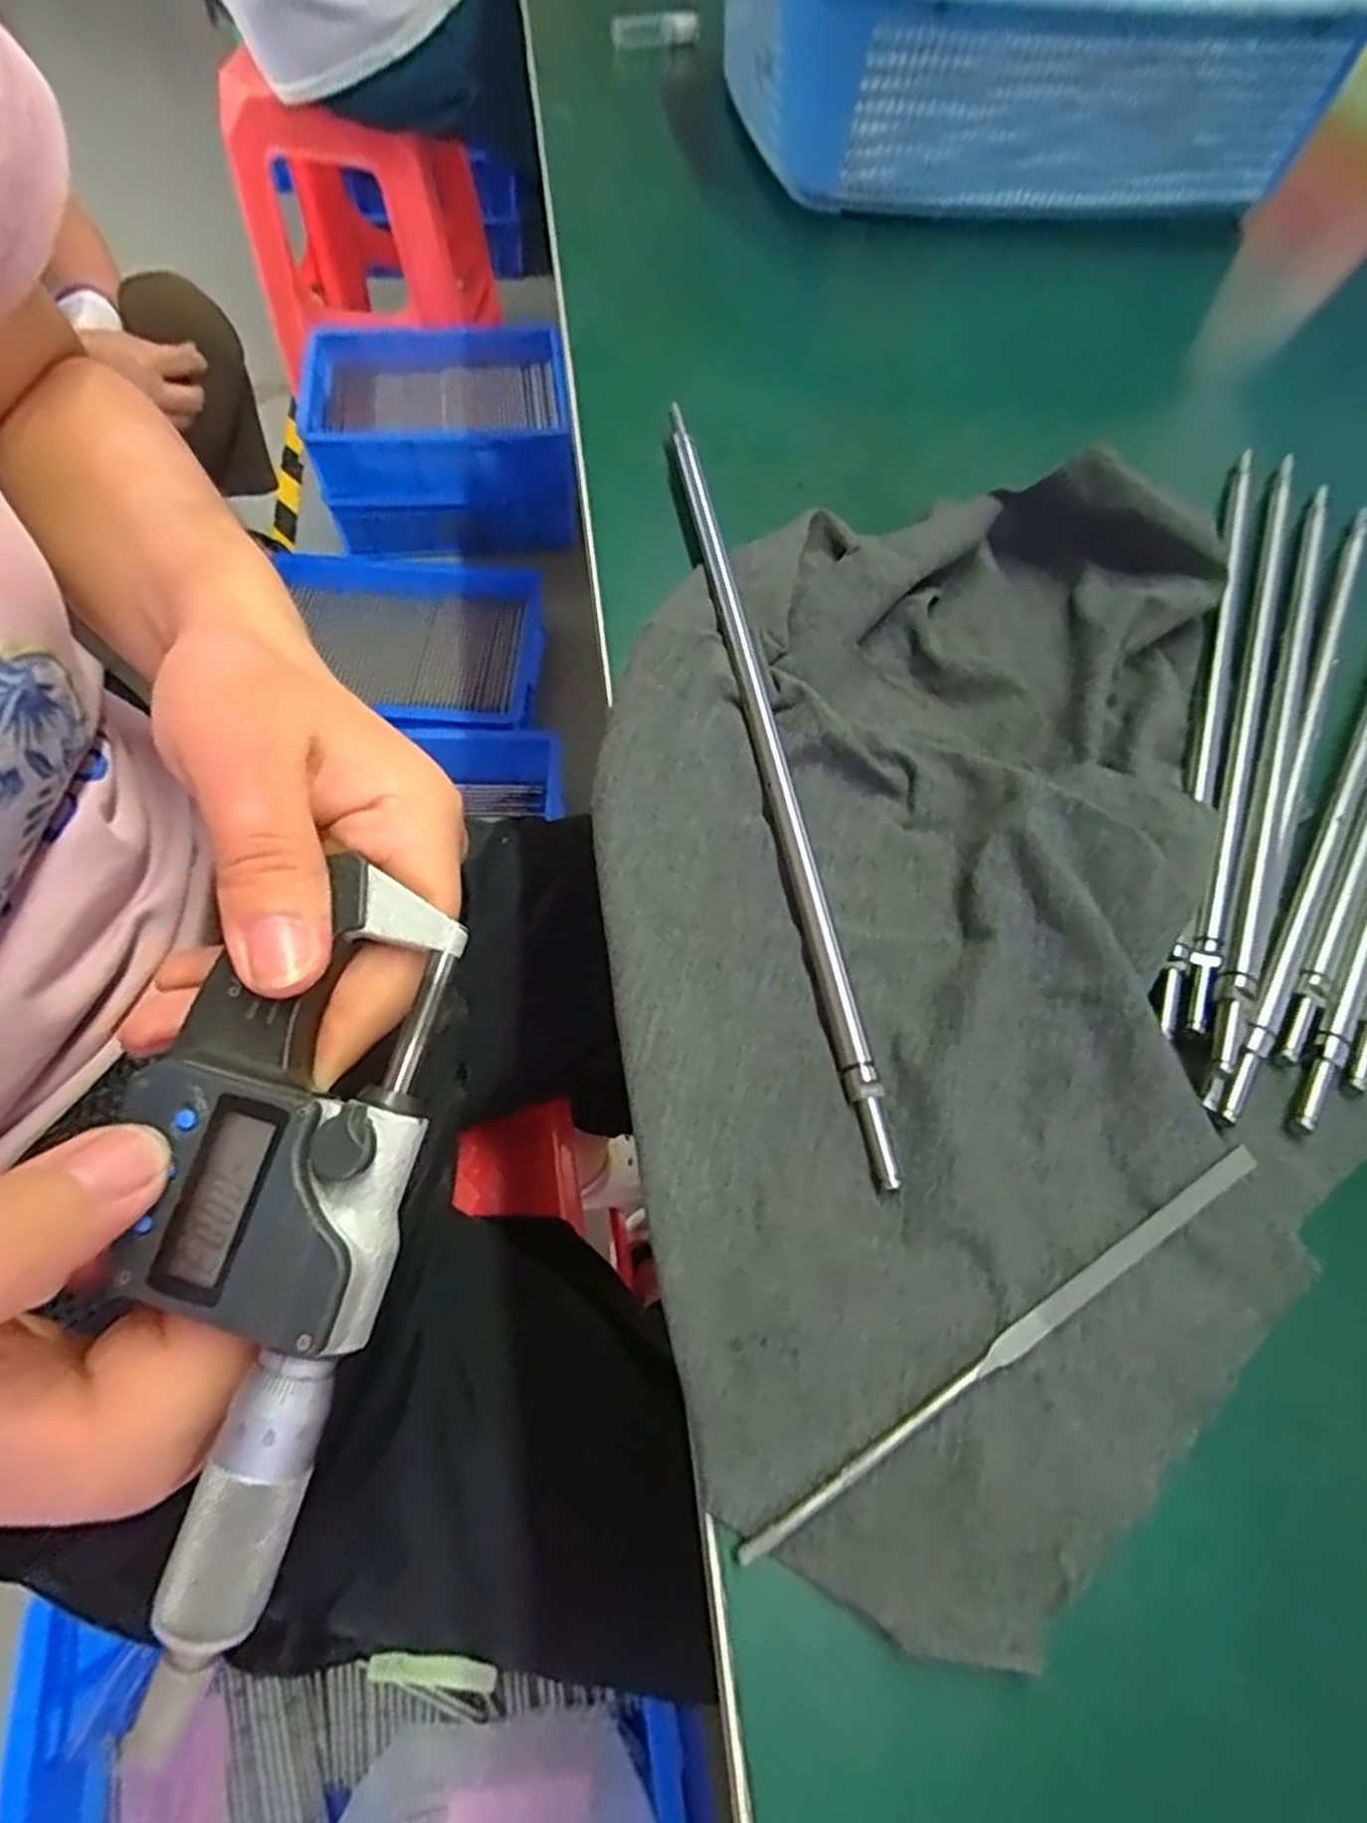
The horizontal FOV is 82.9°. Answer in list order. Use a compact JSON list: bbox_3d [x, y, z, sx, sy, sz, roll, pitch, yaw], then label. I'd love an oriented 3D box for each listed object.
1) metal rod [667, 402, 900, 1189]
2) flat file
[{"bbox_3d":[0.022,-0.058,0.226,0.008,0.012,0.263,-8,63,-8],"label":"metal rod"},{"bbox_3d":[0.070,0.085,0.157,0.138,0.005,0.005,-27,67,-17],"label":"flat file"}]

